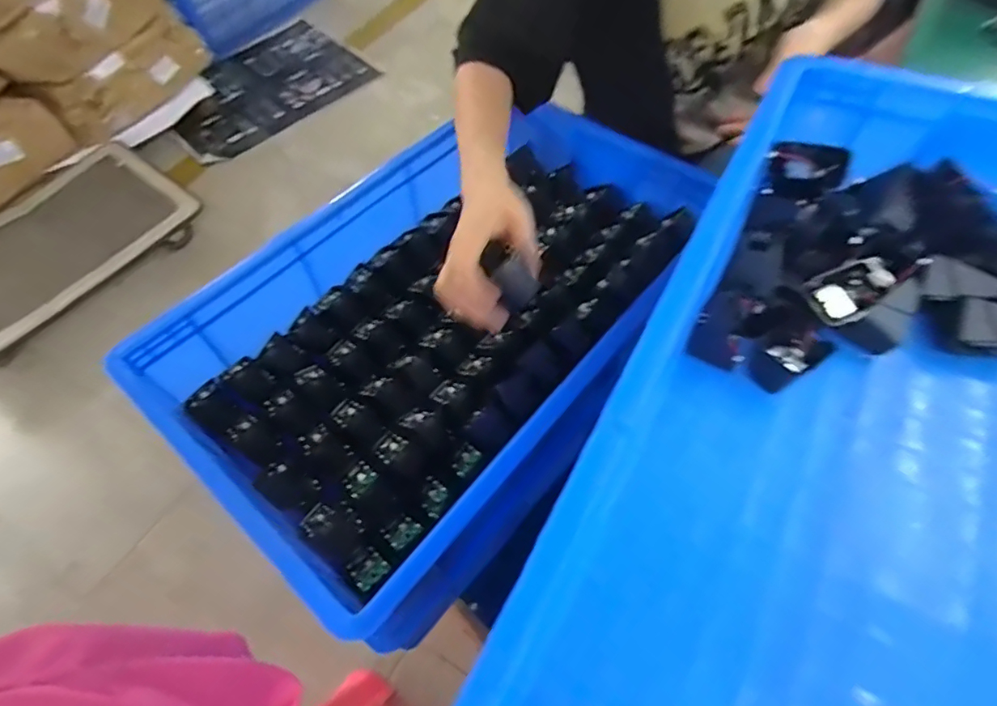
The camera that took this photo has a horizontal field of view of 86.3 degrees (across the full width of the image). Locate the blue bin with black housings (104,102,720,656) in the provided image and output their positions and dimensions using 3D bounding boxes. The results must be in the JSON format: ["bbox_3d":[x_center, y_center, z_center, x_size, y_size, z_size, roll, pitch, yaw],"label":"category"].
[{"bbox_3d":[-0.036,-0.067,0.635,0.388,0.125,0.662,38,67,21],"label":"blue bin with black housings"}]

